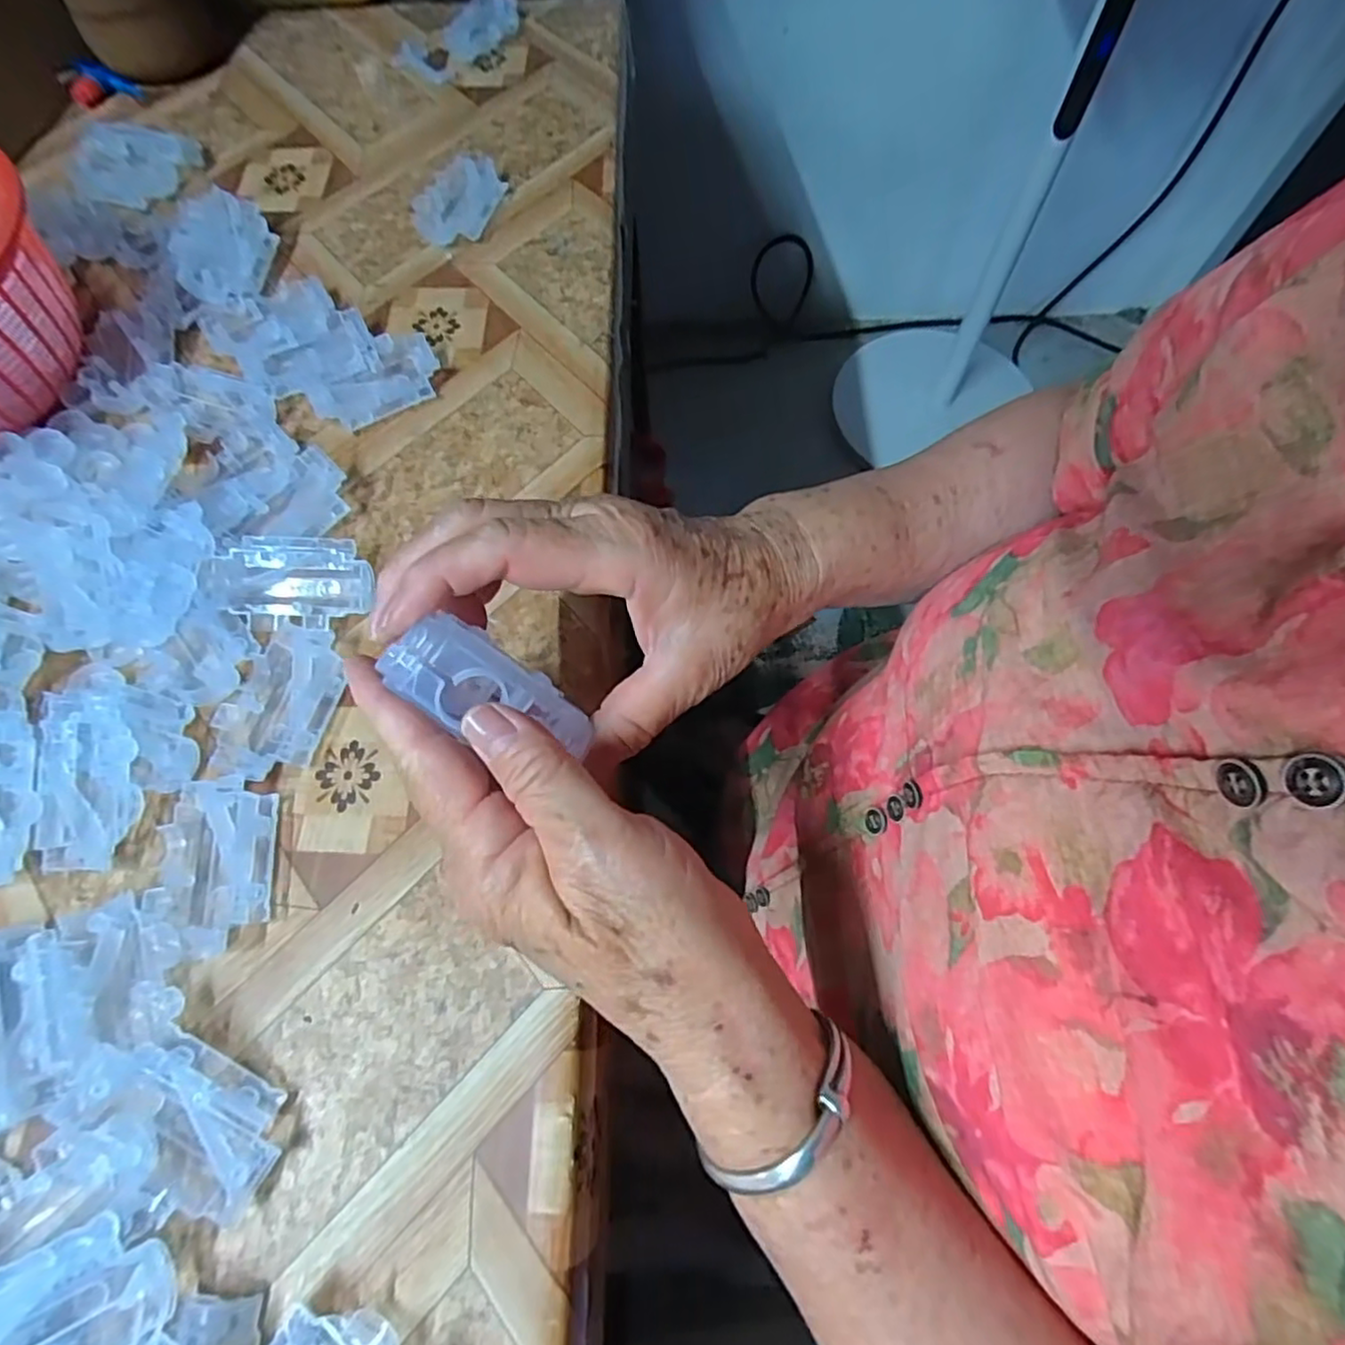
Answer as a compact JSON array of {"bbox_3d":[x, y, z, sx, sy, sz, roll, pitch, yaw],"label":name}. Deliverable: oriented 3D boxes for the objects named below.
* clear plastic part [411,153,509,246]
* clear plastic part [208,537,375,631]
[{"bbox_3d":[-0.135,-0.307,0.440,0.042,0.013,0.083,17,67,8],"label":"clear plastic part"},{"bbox_3d":[-0.178,-0.043,0.320,0.071,0.018,0.042,-4,66,-1],"label":"clear plastic part"}]

